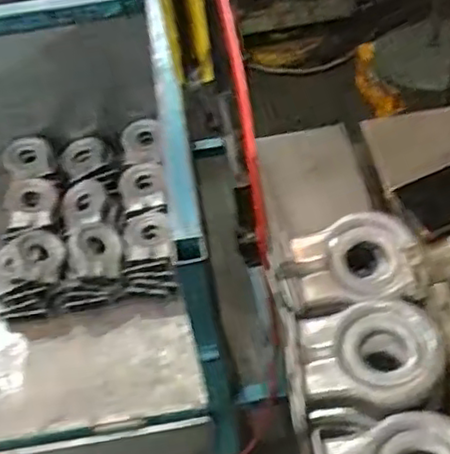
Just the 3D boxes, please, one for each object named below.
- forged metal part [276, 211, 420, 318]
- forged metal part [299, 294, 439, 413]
[{"bbox_3d":[0.118,0.040,0.643,0.129,0.050,0.097,-21,51,-11],"label":"forged metal part"},{"bbox_3d":[0.120,0.107,0.566,0.117,0.034,0.096,-6,50,1],"label":"forged metal part"}]

